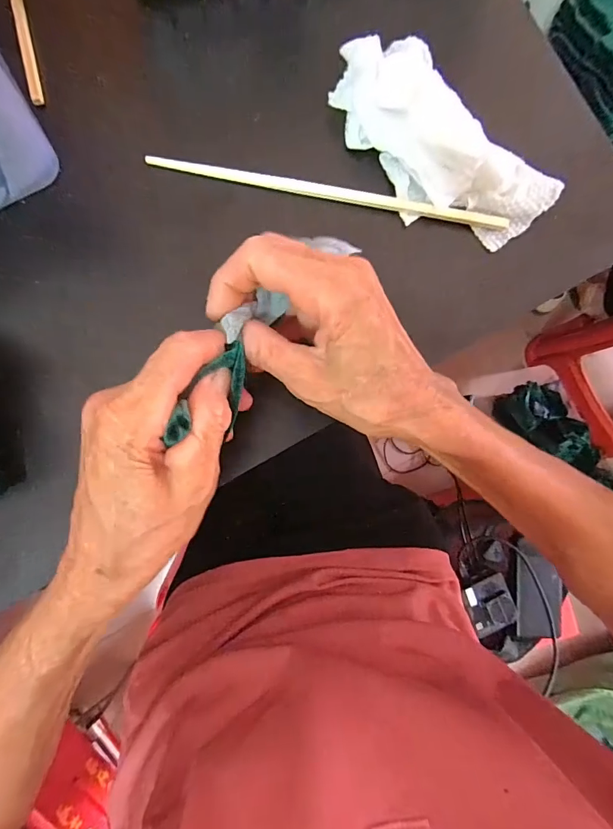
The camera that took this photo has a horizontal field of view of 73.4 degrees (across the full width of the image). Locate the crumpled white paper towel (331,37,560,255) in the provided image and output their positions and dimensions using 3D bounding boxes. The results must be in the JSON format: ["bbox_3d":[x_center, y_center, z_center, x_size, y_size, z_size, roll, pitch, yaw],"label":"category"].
[{"bbox_3d":[0.086,-0.173,0.263,0.078,0.034,0.153,-43,90,-4],"label":"crumpled white paper towel"}]

